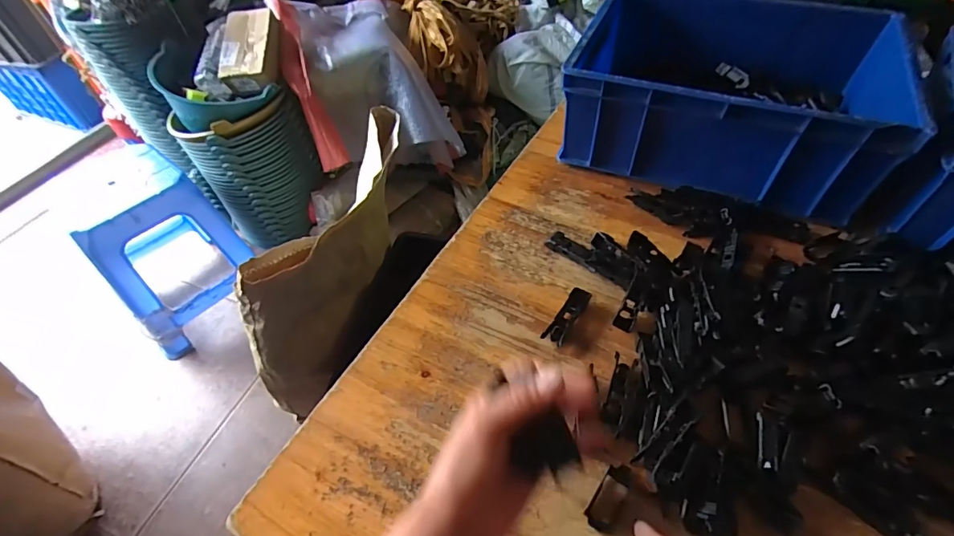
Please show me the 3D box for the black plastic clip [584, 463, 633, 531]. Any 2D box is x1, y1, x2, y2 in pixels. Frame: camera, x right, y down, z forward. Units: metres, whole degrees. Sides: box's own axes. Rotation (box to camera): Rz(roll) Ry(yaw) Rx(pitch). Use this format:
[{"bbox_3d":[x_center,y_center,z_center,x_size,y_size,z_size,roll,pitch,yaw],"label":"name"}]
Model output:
[{"bbox_3d":[0.099,0.168,0.334,0.020,0.011,0.051,30,58,24],"label":"black plastic clip"}]

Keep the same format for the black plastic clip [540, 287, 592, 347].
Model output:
[{"bbox_3d":[0.086,0.046,0.433,0.018,0.012,0.065,28,57,23],"label":"black plastic clip"}]

